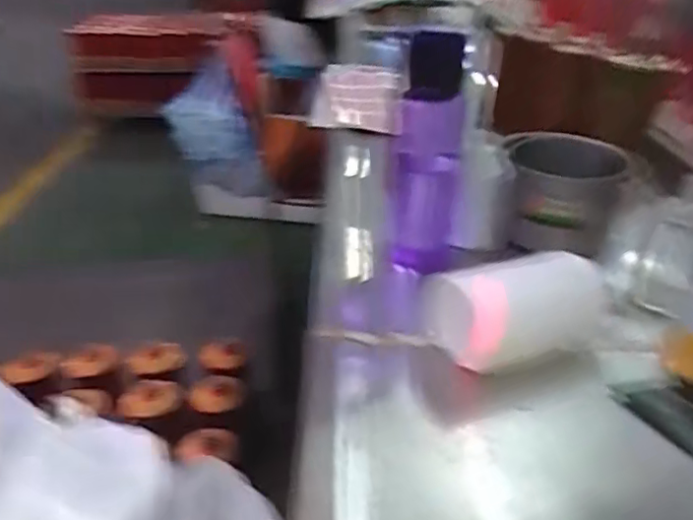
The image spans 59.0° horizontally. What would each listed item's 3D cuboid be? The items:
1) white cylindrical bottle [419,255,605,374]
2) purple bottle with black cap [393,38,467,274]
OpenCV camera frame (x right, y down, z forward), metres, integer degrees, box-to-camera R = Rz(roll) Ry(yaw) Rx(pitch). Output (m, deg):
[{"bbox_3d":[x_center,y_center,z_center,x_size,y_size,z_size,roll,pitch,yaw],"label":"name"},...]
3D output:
[{"bbox_3d":[0.144,0.040,0.518,0.147,0.073,0.073,-11,31,-18],"label":"white cylindrical bottle"},{"bbox_3d":[0.079,-0.091,0.603,0.071,0.251,0.076,4,30,8],"label":"purple bottle with black cap"}]

